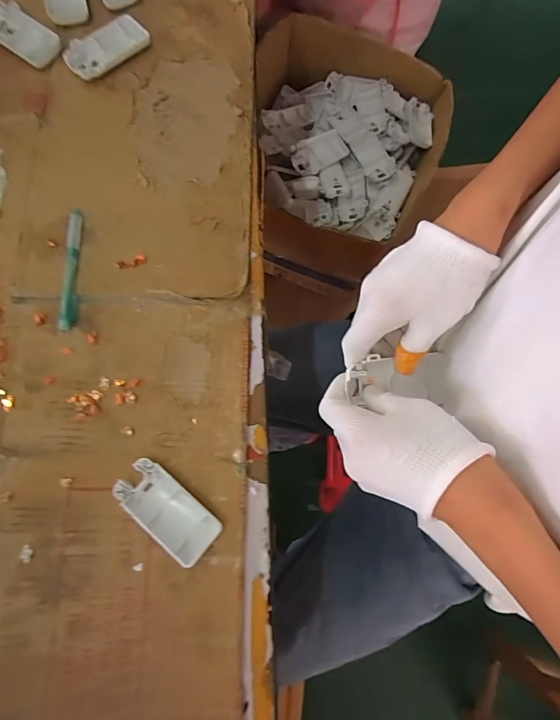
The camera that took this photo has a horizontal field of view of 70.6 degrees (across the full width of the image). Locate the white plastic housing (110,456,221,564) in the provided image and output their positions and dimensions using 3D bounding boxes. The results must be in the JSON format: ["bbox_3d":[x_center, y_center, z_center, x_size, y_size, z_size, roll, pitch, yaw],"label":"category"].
[{"bbox_3d":[-0.099,0.131,0.348,0.094,0.016,0.044,40,80,7],"label":"white plastic housing"}]

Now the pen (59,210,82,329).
[{"bbox_3d":[-0.210,-0.092,0.400,0.015,0.007,0.127,-1,78,-1],"label":"pen"}]

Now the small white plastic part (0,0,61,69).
[{"bbox_3d":[-0.304,-0.382,0.464,0.100,0.016,0.048,36,80,6],"label":"small white plastic part"}]

